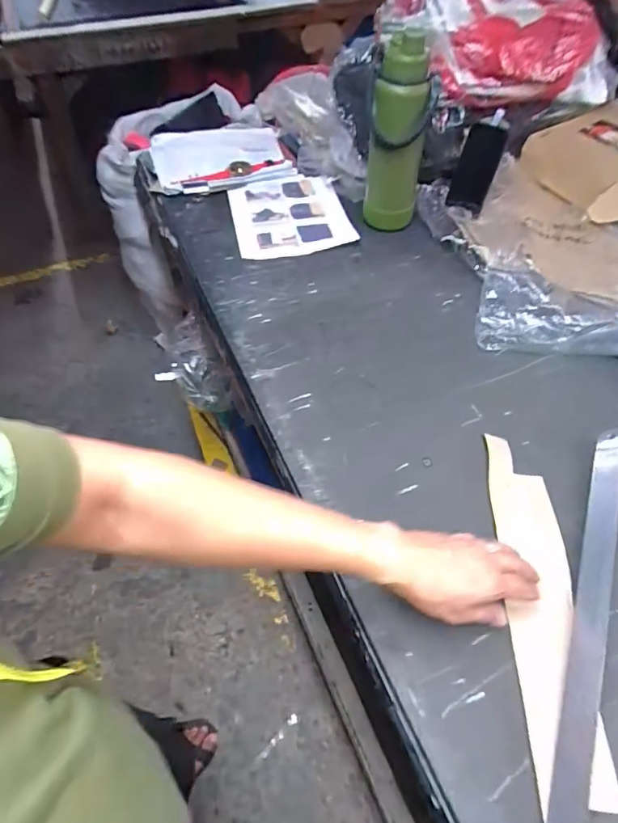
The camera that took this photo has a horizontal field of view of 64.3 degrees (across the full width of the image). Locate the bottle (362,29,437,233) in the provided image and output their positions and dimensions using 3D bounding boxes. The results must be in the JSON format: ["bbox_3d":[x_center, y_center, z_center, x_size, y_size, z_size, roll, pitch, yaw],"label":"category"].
[{"bbox_3d":[0.145,-0.440,0.816,0.094,0.284,0.076,5,52,5],"label":"bottle"}]

